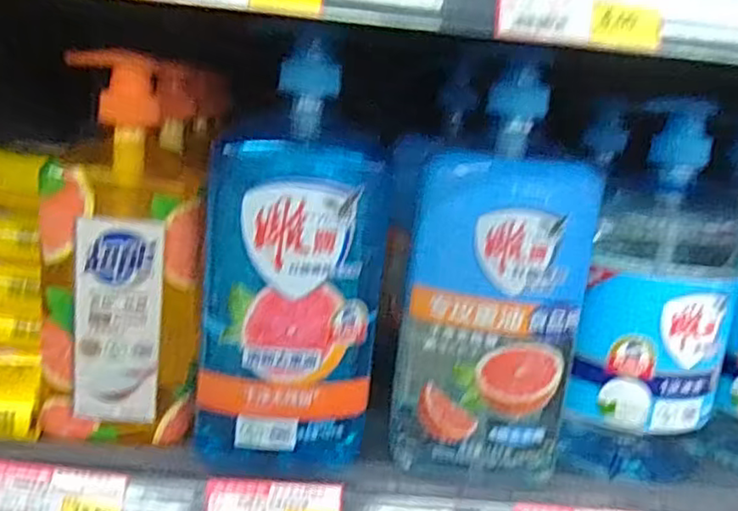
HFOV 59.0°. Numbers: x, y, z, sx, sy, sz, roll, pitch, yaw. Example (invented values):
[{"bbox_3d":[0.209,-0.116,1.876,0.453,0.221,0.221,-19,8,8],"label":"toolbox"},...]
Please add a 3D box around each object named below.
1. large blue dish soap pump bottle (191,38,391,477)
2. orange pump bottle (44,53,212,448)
[{"bbox_3d":[-0.046,0.010,0.398,0.109,0.236,0.075,4,14,-11],"label":"large blue dish soap pump bottle"},{"bbox_3d":[-0.150,-0.002,0.401,0.095,0.218,0.069,4,14,-13],"label":"orange pump bottle"}]

